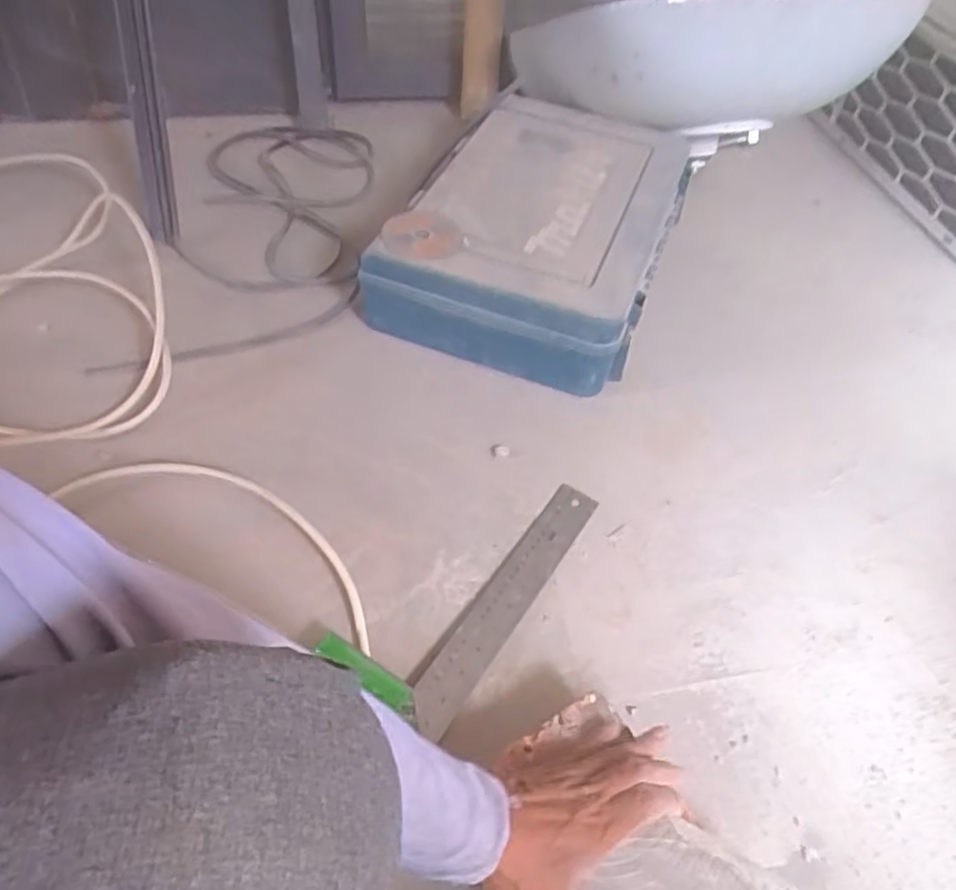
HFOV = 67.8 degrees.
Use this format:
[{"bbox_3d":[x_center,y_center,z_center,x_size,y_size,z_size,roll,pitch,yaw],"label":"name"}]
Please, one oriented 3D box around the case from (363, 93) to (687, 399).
[{"bbox_3d":[0.083,-0.271,0.925,0.305,0.134,0.423,18,51,11],"label":"case"}]

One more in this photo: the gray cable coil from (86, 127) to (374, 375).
[{"bbox_3d":[-0.278,-0.271,0.949,0.253,0.044,0.518,8,53,-1],"label":"gray cable coil"}]

